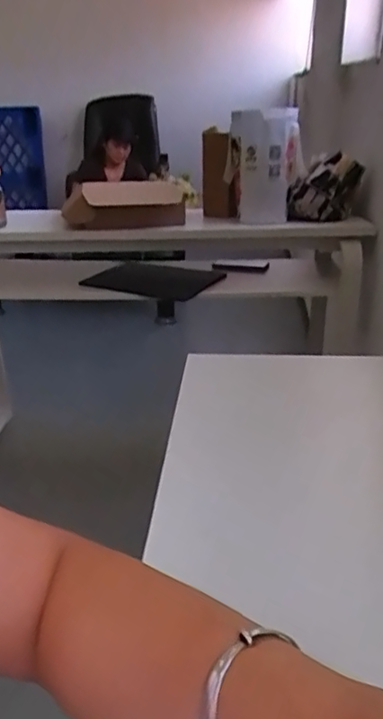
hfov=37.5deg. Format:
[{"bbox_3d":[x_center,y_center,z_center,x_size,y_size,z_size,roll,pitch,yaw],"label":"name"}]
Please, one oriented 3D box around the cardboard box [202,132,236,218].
[{"bbox_3d":[0.072,-0.468,1.457,0.092,0.210,0.083,1,25,2],"label":"cardboard box"}]

